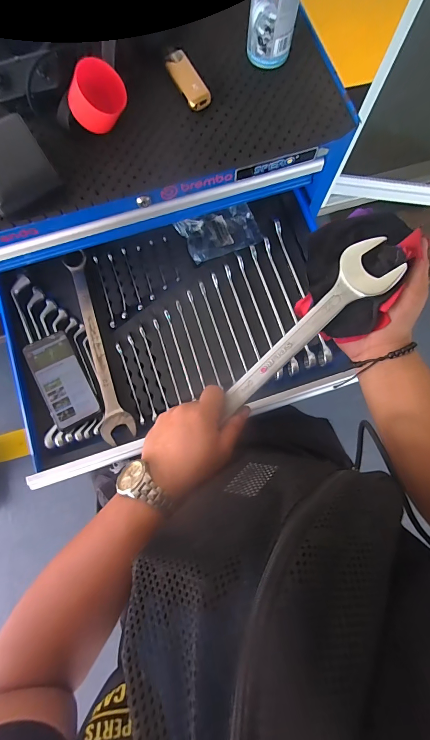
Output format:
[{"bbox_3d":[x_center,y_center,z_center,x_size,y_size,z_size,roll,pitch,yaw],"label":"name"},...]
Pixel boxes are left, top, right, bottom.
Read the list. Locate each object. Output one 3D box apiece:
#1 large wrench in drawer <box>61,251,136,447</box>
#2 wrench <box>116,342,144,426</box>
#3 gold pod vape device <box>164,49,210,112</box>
[{"bbox_3d":[-0.203,-0.047,0.569,0.052,0.013,0.343,-16,79,-4],"label":"large wrench in drawer"},{"bbox_3d":[-0.145,0.023,0.564,0.008,0.013,0.145,-19,79,-4],"label":"wrench"},{"bbox_3d":[-0.042,-0.428,0.483,0.036,0.015,0.101,-27,80,-6],"label":"gold pod vape device"}]

